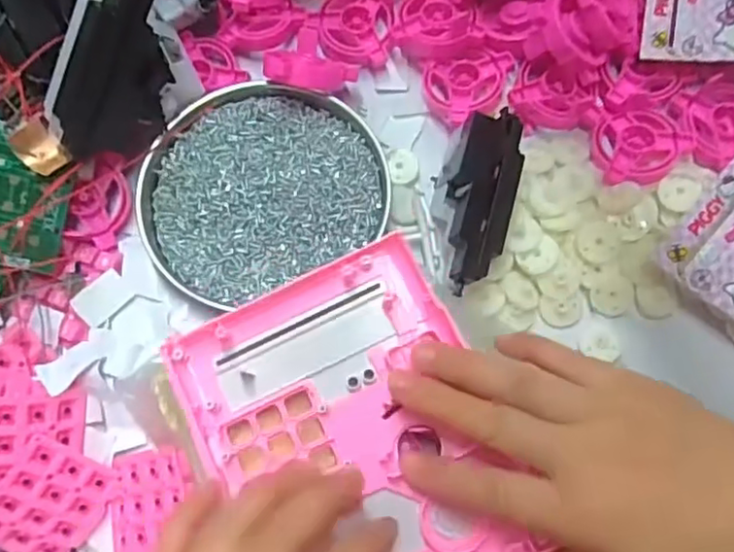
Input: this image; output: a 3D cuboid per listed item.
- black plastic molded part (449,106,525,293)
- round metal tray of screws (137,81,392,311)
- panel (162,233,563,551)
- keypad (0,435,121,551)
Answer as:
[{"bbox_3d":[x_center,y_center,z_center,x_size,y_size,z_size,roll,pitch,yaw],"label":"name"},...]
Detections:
[{"bbox_3d":[0.063,-0.040,0.351,0.037,0.025,0.100,15,76,4],"label":"black plastic molded part"},{"bbox_3d":[-0.061,-0.052,0.366,0.133,0.018,0.114,-25,77,-6],"label":"round metal tray of screws"},{"bbox_3d":[-0.007,0.077,0.304,0.129,0.018,0.161,-24,77,-6],"label":"panel"},{"bbox_3d":[-0.160,0.114,0.321,0.052,0.008,0.055,35,85,-24],"label":"keypad"}]

